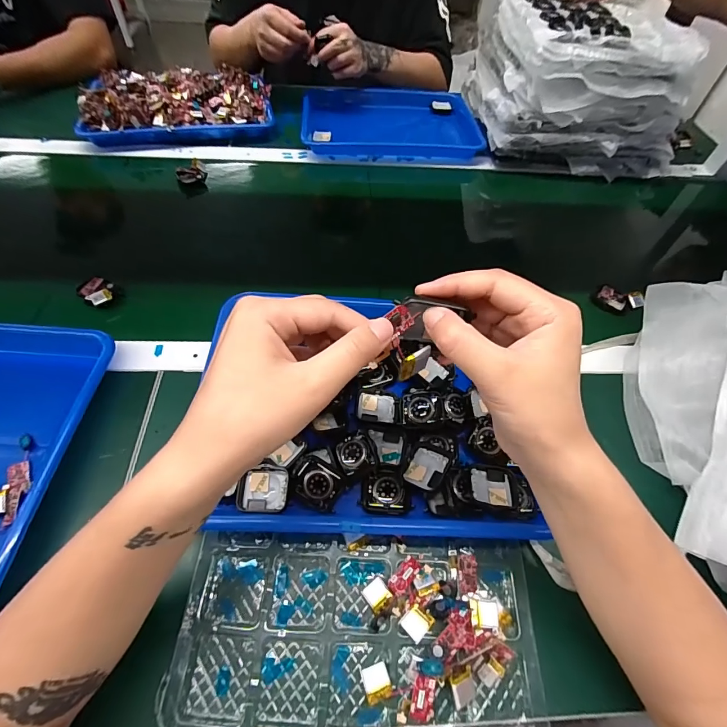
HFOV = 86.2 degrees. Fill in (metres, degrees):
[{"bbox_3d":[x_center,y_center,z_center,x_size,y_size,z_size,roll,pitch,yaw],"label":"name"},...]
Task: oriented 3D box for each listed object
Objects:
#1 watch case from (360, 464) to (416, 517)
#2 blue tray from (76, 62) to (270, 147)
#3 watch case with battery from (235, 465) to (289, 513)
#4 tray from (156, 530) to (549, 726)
[{"bbox_3d":[0.020,0.107,0.332,0.042,0.008,0.040,3,55,-2],"label":"watch case"},{"bbox_3d":[-0.335,-0.479,0.711,0.320,0.051,0.193,-4,55,-7],"label":"blue tray"},{"bbox_3d":[-0.081,0.103,0.317,0.040,0.016,0.034,4,55,-1],"label":"watch case with battery"},{"bbox_3d":[-0.003,0.197,0.291,0.256,0.025,0.128,3,55,-2],"label":"tray"}]

